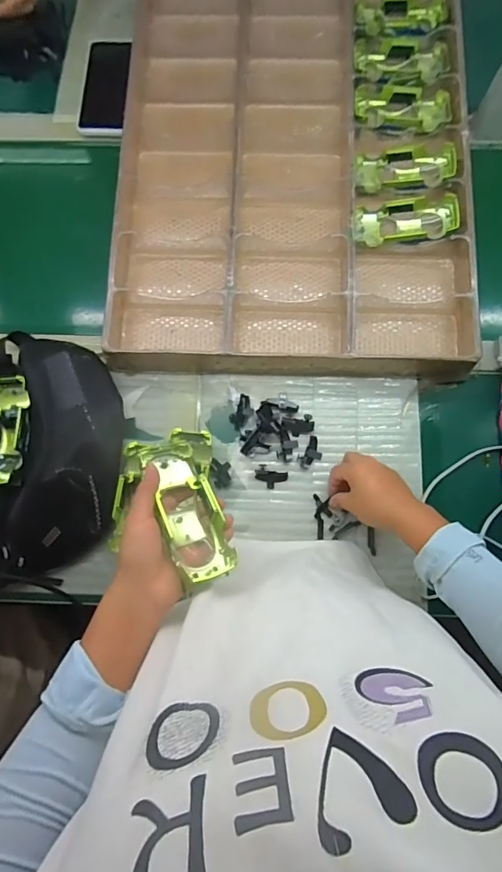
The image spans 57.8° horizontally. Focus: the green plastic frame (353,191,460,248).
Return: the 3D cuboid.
[{"bbox_3d":[0.199,-0.281,0.596,0.136,0.030,0.063,-2,80,0],"label":"green plastic frame"}]

